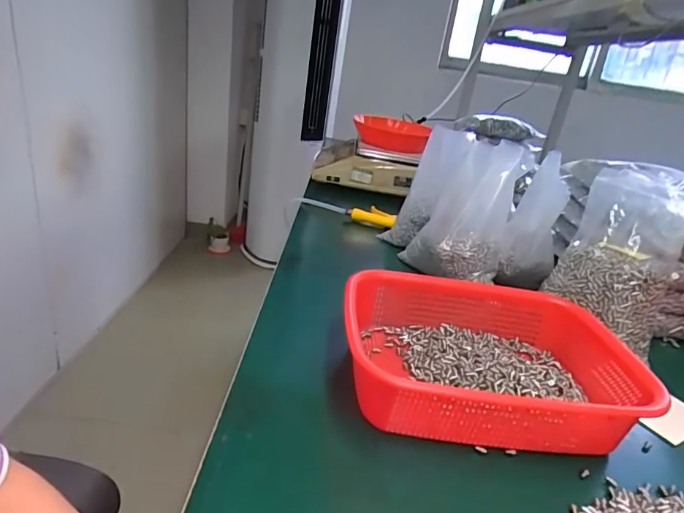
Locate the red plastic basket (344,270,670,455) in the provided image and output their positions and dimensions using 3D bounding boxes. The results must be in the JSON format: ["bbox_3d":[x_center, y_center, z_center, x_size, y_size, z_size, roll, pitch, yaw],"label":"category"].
[{"bbox_3d":[0.152,0.106,0.465,0.298,0.076,0.212,8,23,-1],"label":"red plastic basket"}]

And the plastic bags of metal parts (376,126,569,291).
[{"bbox_3d":[0.201,-0.077,0.705,0.245,0.192,0.178,12,24,8],"label":"plastic bags of metal parts"}]

